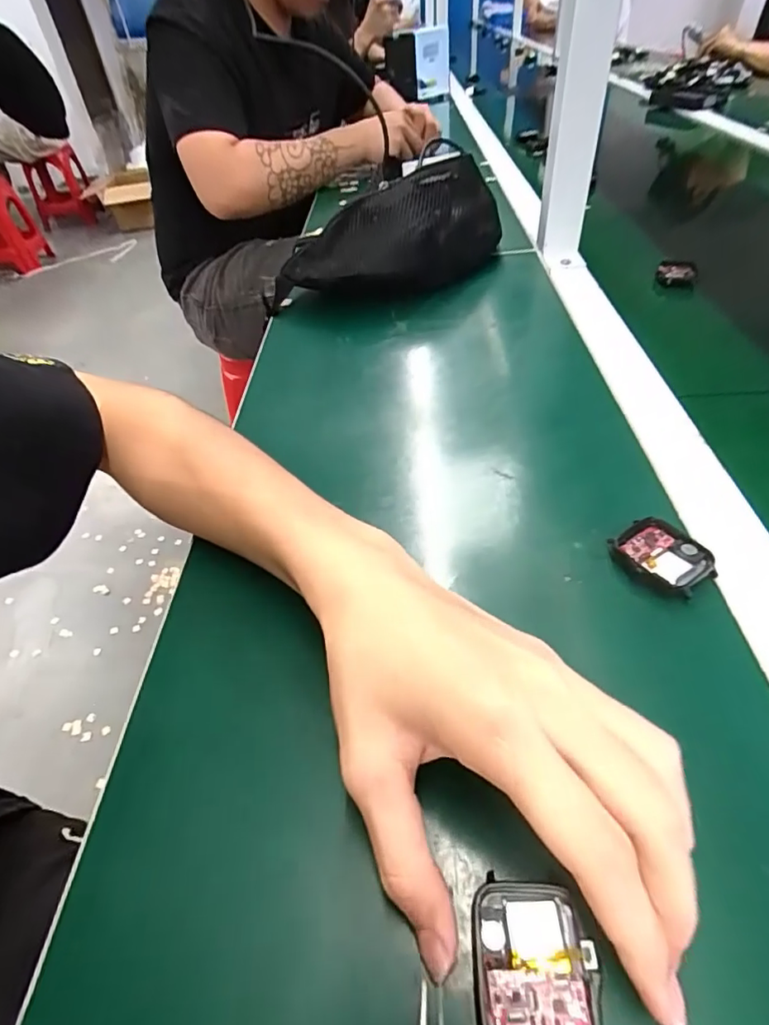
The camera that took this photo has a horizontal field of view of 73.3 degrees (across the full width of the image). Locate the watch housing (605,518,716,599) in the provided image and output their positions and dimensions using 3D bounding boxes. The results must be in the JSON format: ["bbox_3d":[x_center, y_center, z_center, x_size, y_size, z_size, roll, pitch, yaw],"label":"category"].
[{"bbox_3d":[0.150,0.025,0.279,0.037,0.013,0.046,-31,51,-23],"label":"watch housing"}]

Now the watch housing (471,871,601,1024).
[{"bbox_3d":[0.049,0.150,0.170,0.037,0.014,0.045,-1,46,5],"label":"watch housing"}]

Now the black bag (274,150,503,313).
[{"bbox_3d":[0.011,-0.279,0.540,0.262,0.088,0.113,-25,49,-18],"label":"black bag"}]

